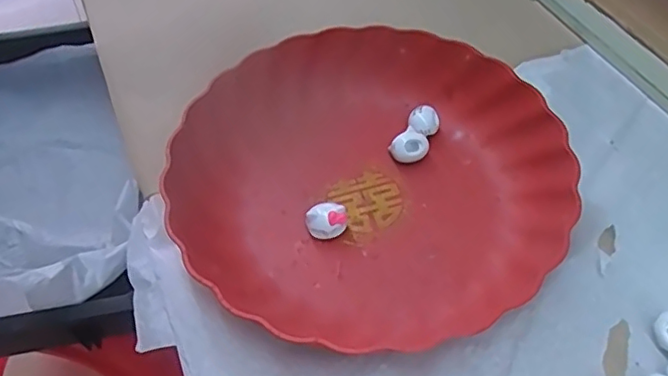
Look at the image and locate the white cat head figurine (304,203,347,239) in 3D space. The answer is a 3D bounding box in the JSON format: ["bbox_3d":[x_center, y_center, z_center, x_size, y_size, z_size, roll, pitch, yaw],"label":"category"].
[{"bbox_3d":[-0.004,0.022,0.371,0.023,0.023,0.018,-39,62,-23],"label":"white cat head figurine"}]

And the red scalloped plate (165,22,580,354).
[{"bbox_3d":[0.019,-0.015,0.378,0.235,0.041,0.230,-1,54,1],"label":"red scalloped plate"}]

